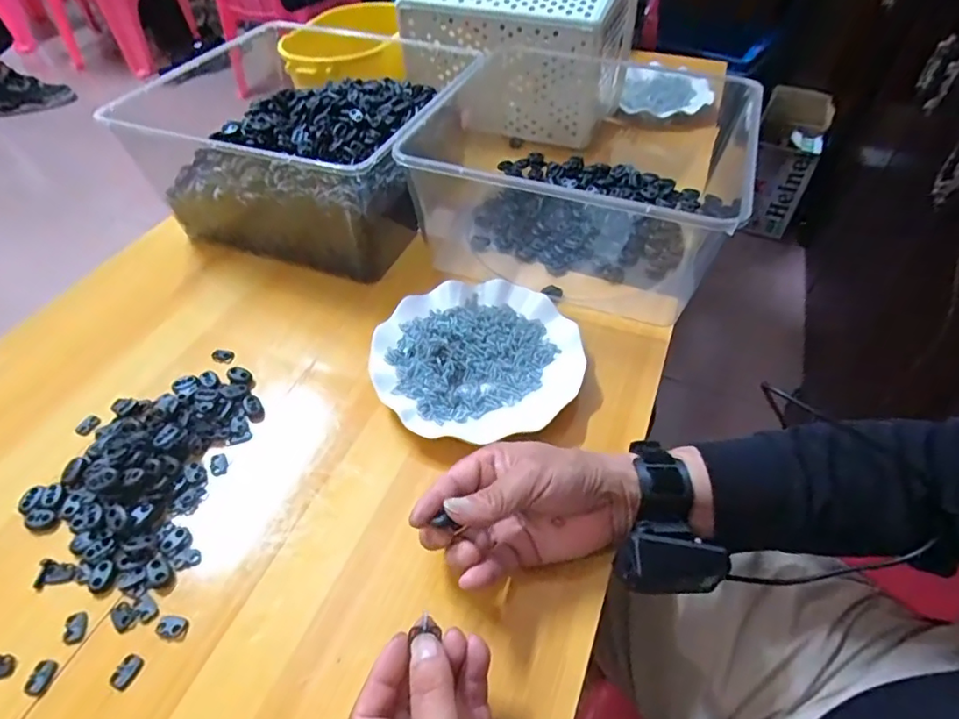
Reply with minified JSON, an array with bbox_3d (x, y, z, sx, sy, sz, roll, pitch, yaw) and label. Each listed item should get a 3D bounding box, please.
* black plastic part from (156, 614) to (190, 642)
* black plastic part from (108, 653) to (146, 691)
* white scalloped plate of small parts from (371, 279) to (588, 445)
[{"bbox_3d":[-0.197,0.172,0.352,0.019,0.005,0.014,6,49,6],"label":"black plastic part"},{"bbox_3d":[-0.217,0.191,0.335,0.014,0.004,0.018,15,50,13],"label":"black plastic part"},{"bbox_3d":[0.000,-0.001,0.490,0.178,0.043,0.174,0,48,0],"label":"white scalloped plate of small parts"}]

